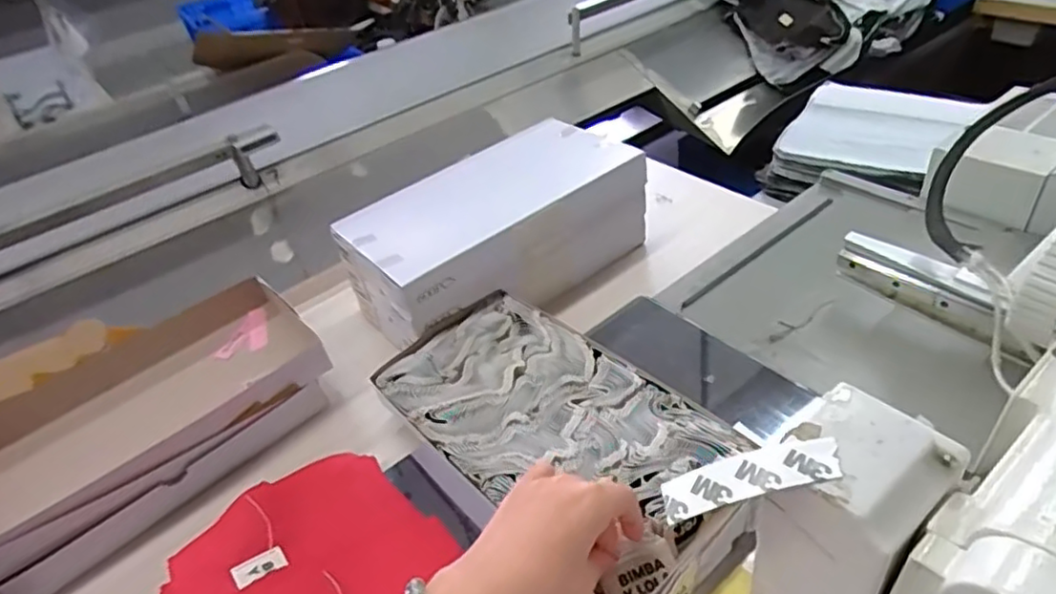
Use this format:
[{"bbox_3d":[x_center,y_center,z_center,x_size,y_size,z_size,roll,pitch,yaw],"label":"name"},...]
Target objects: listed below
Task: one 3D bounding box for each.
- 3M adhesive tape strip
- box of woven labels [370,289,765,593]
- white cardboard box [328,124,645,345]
[{"bbox_3d":[0.073,0.059,0.210,0.057,0.005,0.017,-21,44,11],"label":"3M adhesive tape strip"},{"bbox_3d":[0.024,0.112,0.515,0.161,0.052,0.320,-34,46,-27],"label":"box of woven labels"},{"bbox_3d":[-0.020,-0.072,0.711,0.336,0.130,0.161,-33,44,-24],"label":"white cardboard box"}]

